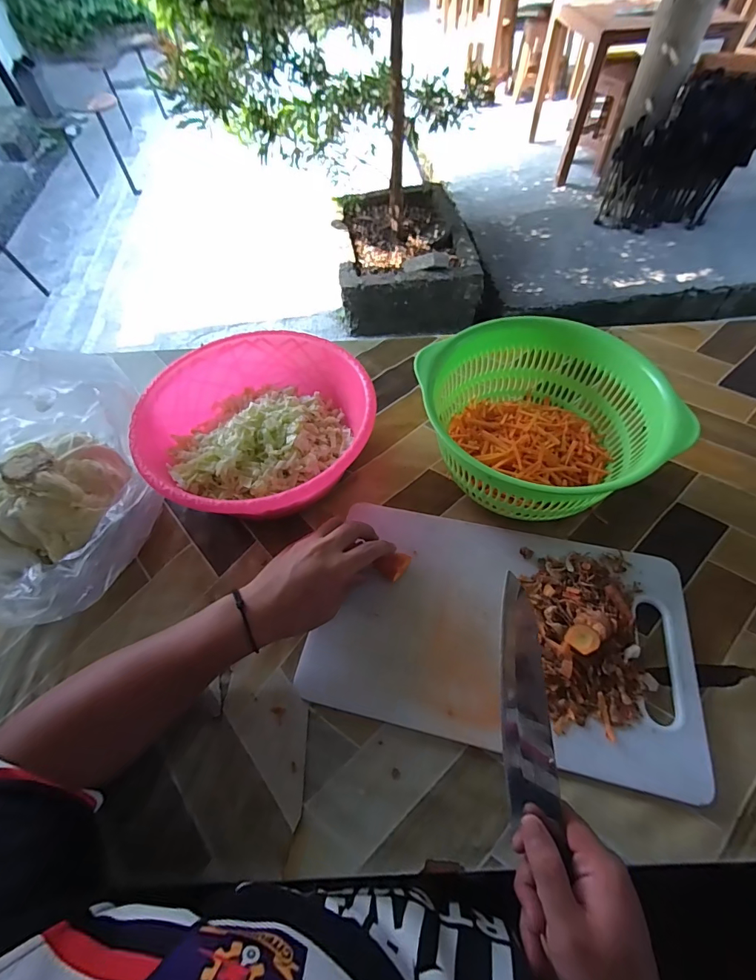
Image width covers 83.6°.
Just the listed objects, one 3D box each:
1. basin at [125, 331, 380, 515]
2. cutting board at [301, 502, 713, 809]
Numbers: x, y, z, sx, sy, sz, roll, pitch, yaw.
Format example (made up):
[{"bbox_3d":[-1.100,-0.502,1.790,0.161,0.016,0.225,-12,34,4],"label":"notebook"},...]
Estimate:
[{"bbox_3d":[-0.127,-0.062,0.471,0.235,0.089,0.229,-1,57,1],"label":"basin"},{"bbox_3d":[0.110,0.122,0.382,0.322,0.018,0.197,10,58,9],"label":"cutting board"}]

